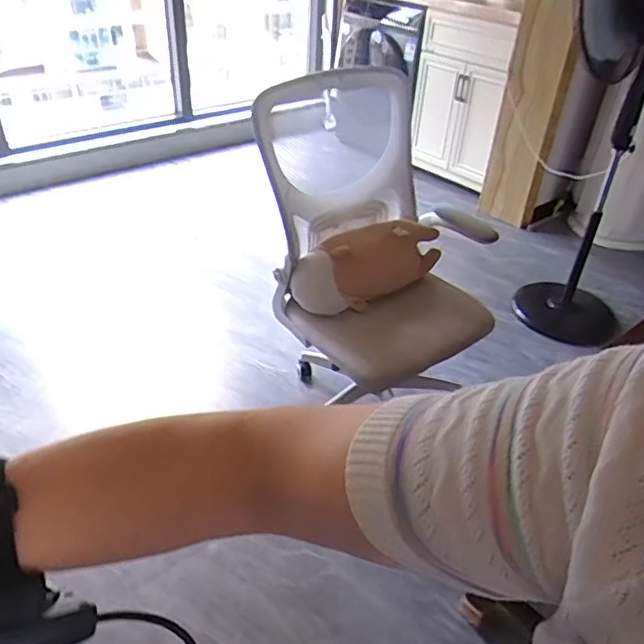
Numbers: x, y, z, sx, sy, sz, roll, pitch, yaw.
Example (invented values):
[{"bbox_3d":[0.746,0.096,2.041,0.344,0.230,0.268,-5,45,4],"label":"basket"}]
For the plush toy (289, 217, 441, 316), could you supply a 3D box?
[{"bbox_3d":[0.112,-0.160,1.584,0.447,0.197,0.145,-25,12,-23],"label":"plush toy"}]

